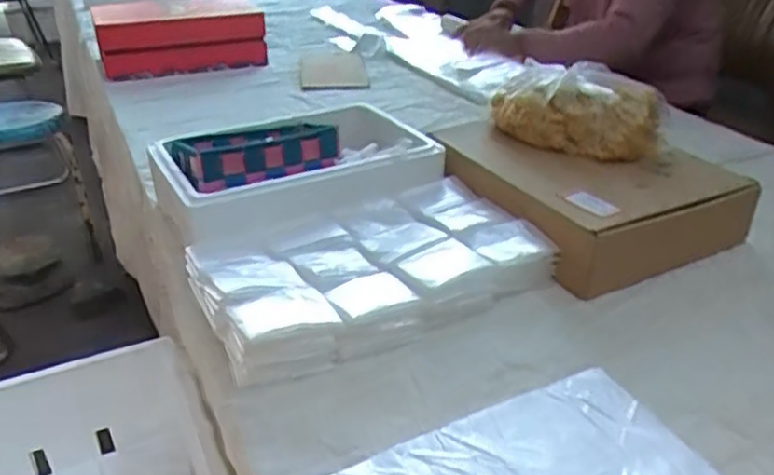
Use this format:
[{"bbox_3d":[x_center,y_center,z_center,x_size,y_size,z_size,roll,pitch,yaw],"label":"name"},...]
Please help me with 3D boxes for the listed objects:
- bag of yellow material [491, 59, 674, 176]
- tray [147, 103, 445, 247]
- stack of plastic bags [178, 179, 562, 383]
[{"bbox_3d":[0.244,-0.155,0.844,0.222,0.087,0.110,17,34,26],"label":"bag of yellow material"},{"bbox_3d":[-0.112,-0.096,0.840,0.311,0.068,0.214,-14,33,-23],"label":"tray"},{"bbox_3d":[-0.016,0.031,0.714,0.347,0.055,0.204,-14,33,-23],"label":"stack of plastic bags"}]

